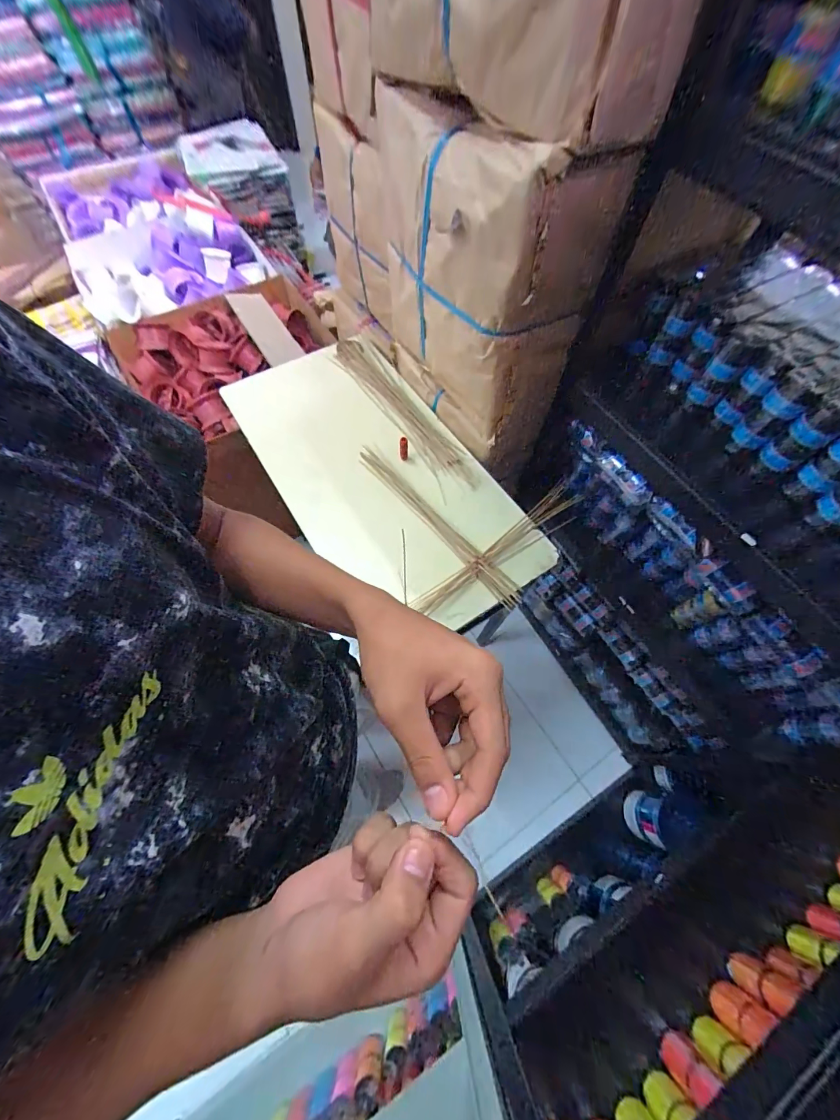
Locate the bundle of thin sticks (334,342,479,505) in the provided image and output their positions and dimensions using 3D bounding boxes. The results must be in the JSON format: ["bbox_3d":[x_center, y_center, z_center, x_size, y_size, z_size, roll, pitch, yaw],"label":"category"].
[{"bbox_3d":[-0.049,-0.366,0.921,0.098,0.011,0.556,-29,68,-14],"label":"bundle of thin sticks"}]

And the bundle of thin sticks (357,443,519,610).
[{"bbox_3d":[0.028,-0.084,0.776,0.044,0.021,0.463,-38,70,-17],"label":"bundle of thin sticks"}]

